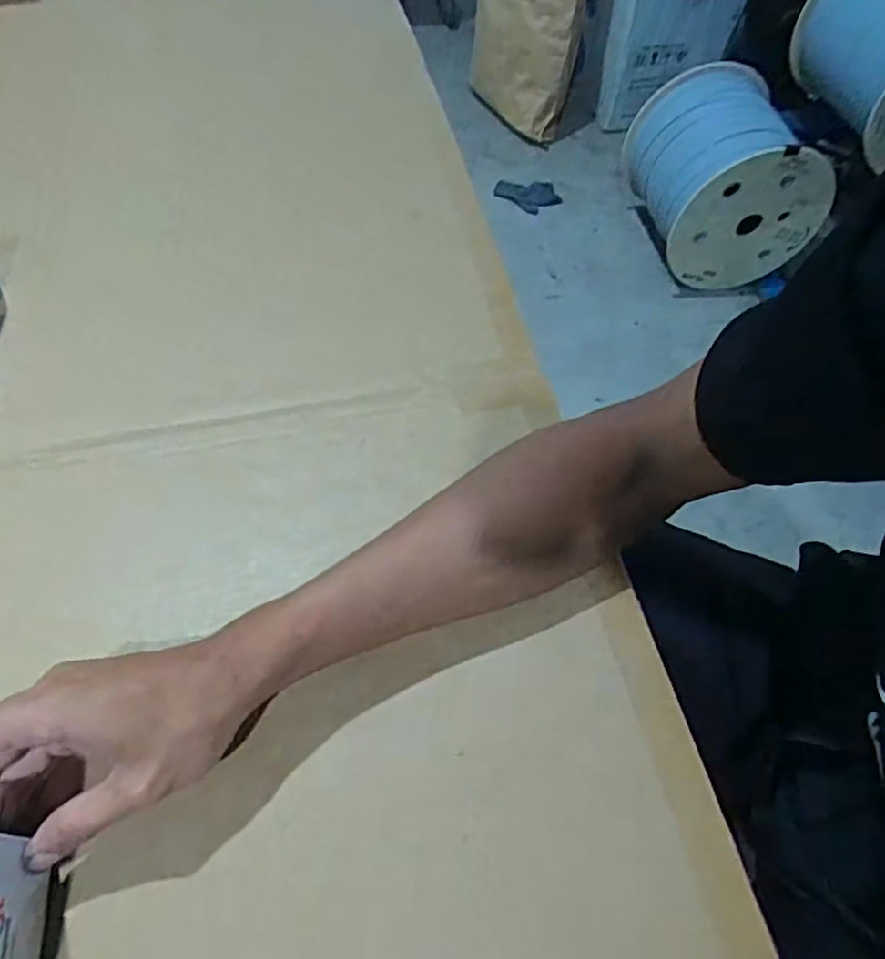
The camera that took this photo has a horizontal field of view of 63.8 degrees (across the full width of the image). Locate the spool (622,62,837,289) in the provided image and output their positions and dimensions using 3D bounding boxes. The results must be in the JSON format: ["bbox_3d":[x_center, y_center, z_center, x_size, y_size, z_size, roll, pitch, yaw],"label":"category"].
[{"bbox_3d":[0.635,-0.702,1.615,0.329,0.308,0.384,-4,57,-6],"label":"spool"}]

